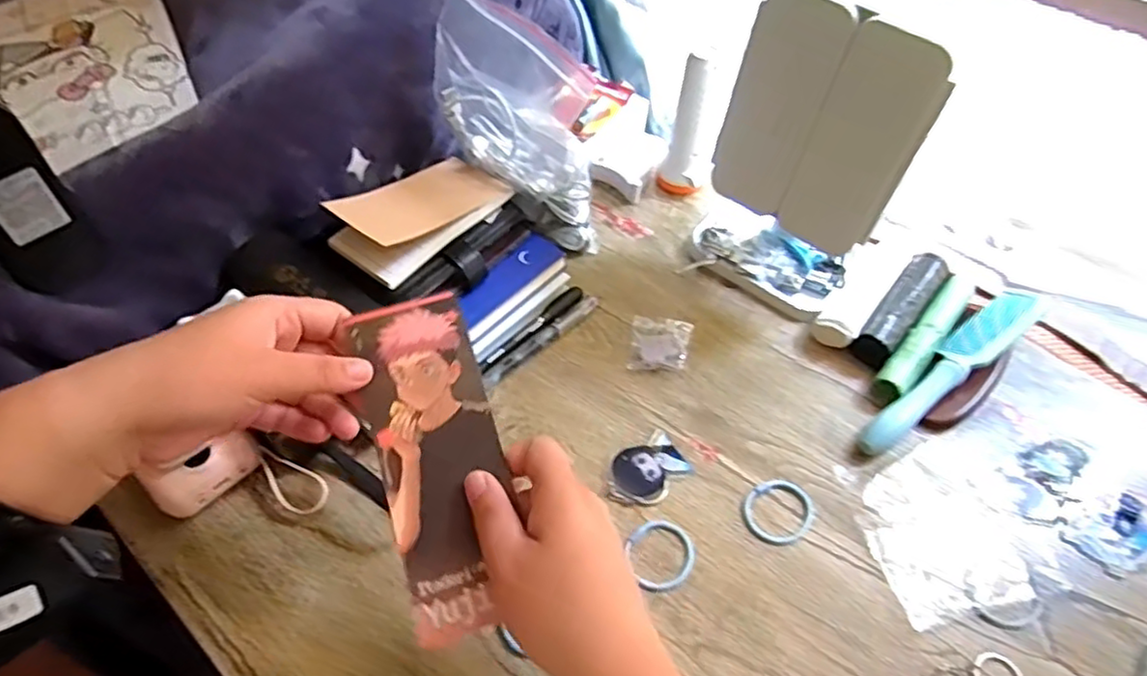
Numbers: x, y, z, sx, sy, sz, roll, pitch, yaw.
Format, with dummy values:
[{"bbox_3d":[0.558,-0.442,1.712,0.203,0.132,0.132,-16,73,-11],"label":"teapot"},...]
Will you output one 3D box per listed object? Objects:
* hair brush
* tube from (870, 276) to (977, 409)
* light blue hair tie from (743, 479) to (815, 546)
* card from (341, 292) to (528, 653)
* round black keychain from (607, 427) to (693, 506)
[{"bbox_3d":[0.299,0.023,0.527,0.210,0.039,0.040,-31,60,-24],"label":"hair brush"},{"bbox_3d":[0.295,-0.001,0.557,0.025,0.027,0.171,35,58,22],"label":"tube"},{"bbox_3d":[0.145,0.121,0.468,0.053,0.004,0.044,-36,62,-26],"label":"light blue hair tie"},{"bbox_3d":[-0.071,0.065,0.358,0.067,0.008,0.175,-18,76,-10],"label":"card"},{"bbox_3d":[0.053,0.096,0.483,0.064,0.008,0.043,-32,60,-24],"label":"round black keychain"}]

